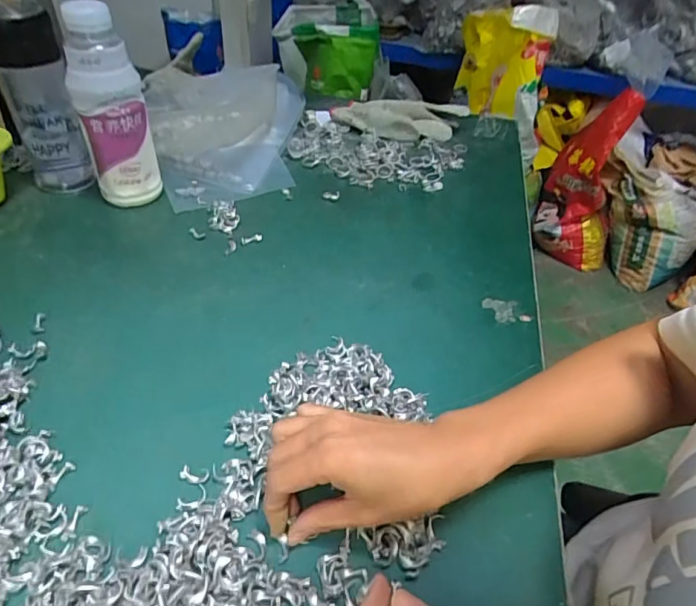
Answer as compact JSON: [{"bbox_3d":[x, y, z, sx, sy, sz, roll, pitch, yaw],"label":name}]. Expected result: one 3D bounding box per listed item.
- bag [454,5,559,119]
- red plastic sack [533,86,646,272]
[{"bbox_3d":[0.482,-0.756,1.520,0.269,0.317,0.171,17,43,10],"label":"bag"},{"bbox_3d":[0.814,-0.386,1.636,0.276,0.553,0.166,24,45,18],"label":"red plastic sack"}]

